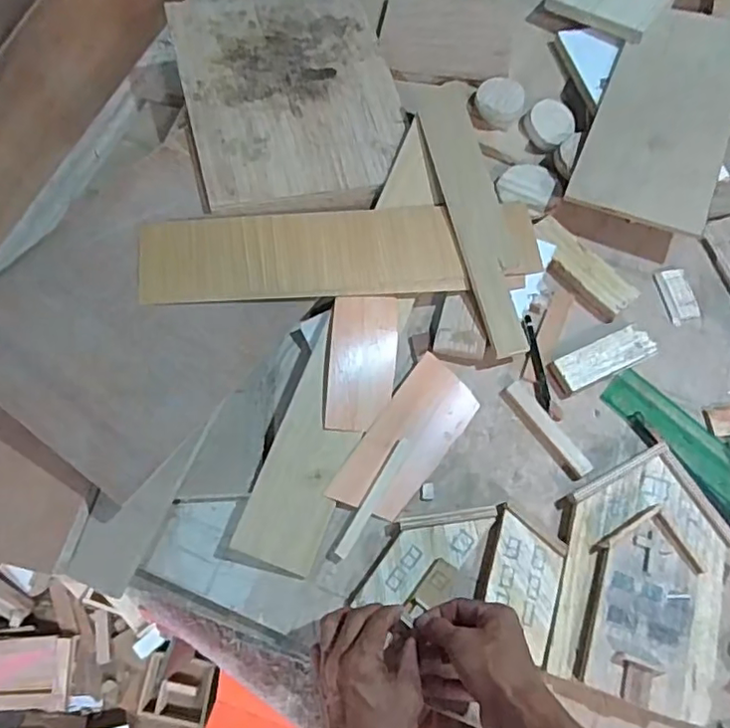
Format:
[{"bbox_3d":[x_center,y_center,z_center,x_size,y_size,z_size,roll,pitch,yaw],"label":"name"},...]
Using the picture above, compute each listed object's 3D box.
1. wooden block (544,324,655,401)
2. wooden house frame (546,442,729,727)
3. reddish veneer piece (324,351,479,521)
[{"bbox_3d":[0.265,-0.006,0.665,0.121,0.014,0.043,-24,68,-8],"label":"wooden block"},{"bbox_3d":[0.263,0.194,0.566,0.145,0.031,0.231,19,69,9],"label":"wooden house frame"},{"bbox_3d":[0.046,0.081,0.642,0.079,0.004,0.186,36,72,9],"label":"reddish veneer piece"}]

